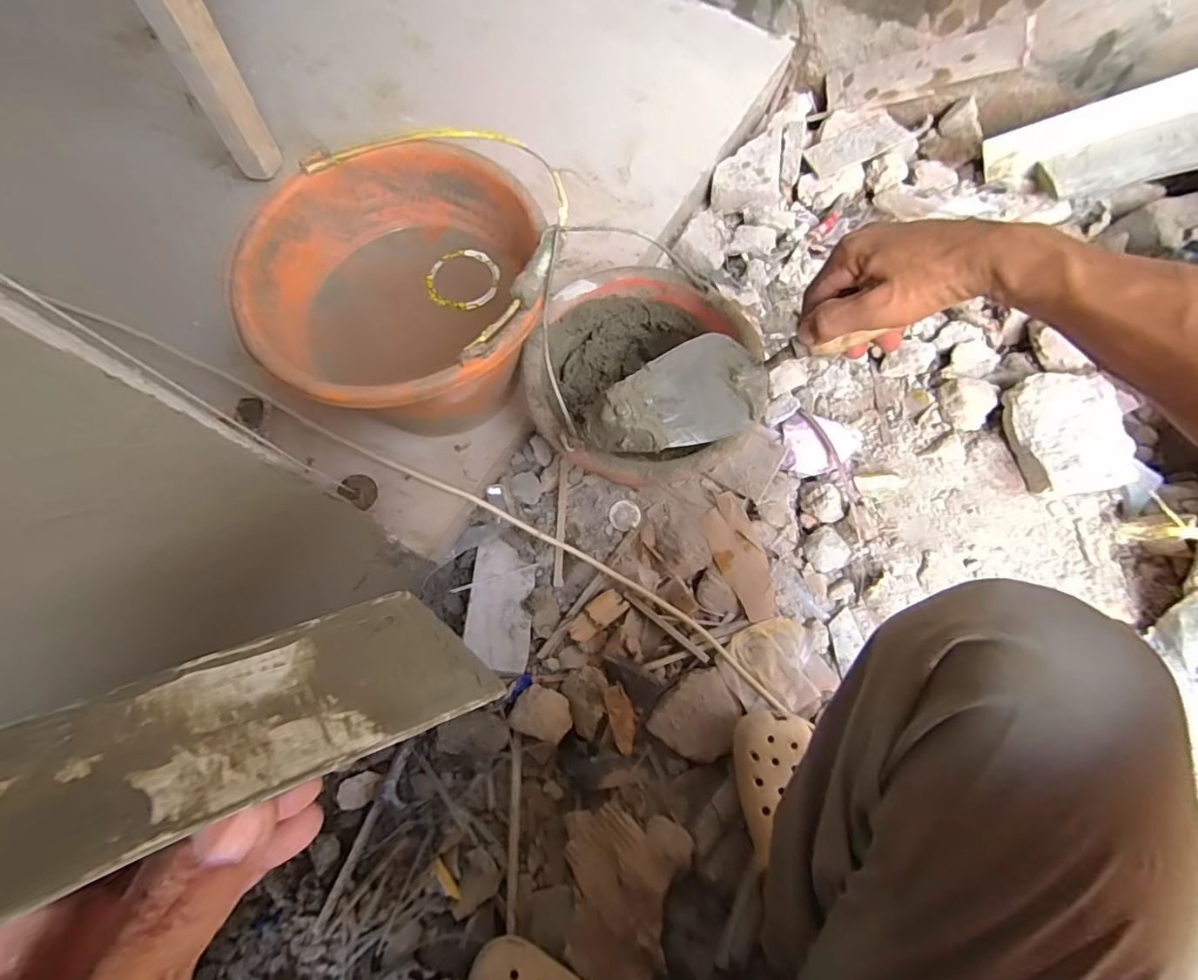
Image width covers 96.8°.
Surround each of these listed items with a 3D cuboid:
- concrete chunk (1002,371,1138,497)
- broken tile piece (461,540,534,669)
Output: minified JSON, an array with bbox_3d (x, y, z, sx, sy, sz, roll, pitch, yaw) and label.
[{"bbox_3d":[0.520,-0.062,0.592,0.095,0.055,0.138,-7,74,-4],"label":"concrete chunk"},{"bbox_3d":[-0.112,0.131,0.610,0.071,0.015,0.145,8,61,-10],"label":"broken tile piece"}]

